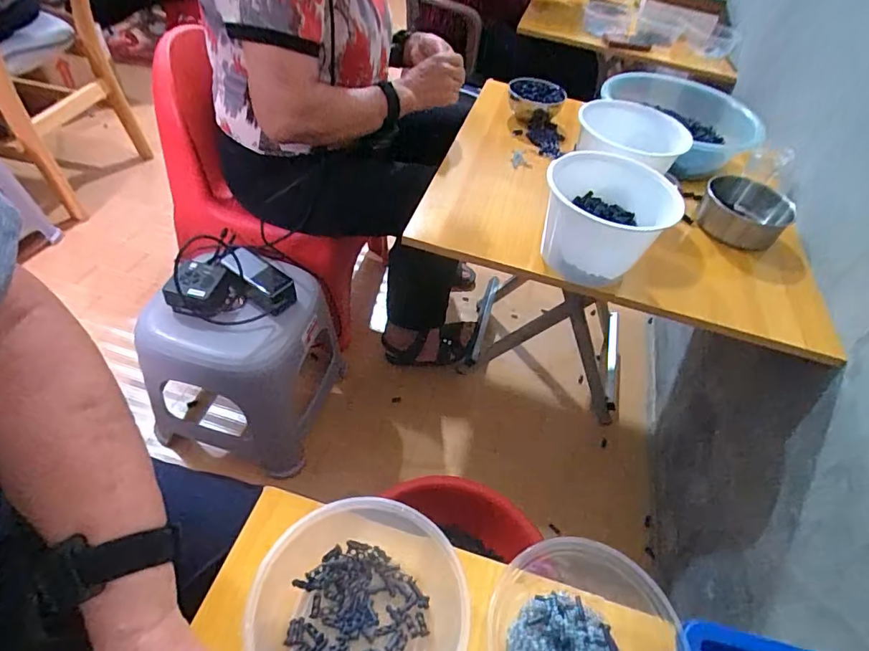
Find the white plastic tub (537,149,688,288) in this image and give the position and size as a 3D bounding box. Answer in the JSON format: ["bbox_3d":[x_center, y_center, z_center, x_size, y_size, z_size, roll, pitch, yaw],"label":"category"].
[{"bbox_3d":[0.222,-0.140,0.630,0.160,0.113,0.151,4,48,-5],"label":"white plastic tub"}]

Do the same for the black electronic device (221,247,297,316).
[{"bbox_3d":[-0.298,-0.079,0.824,0.140,0.045,0.063,38,54,7],"label":"black electronic device"}]

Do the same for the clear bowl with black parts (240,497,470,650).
[{"bbox_3d":[-0.053,0.204,0.342,0.141,0.058,0.141,3,48,-3],"label":"clear bowl with black parts"}]

